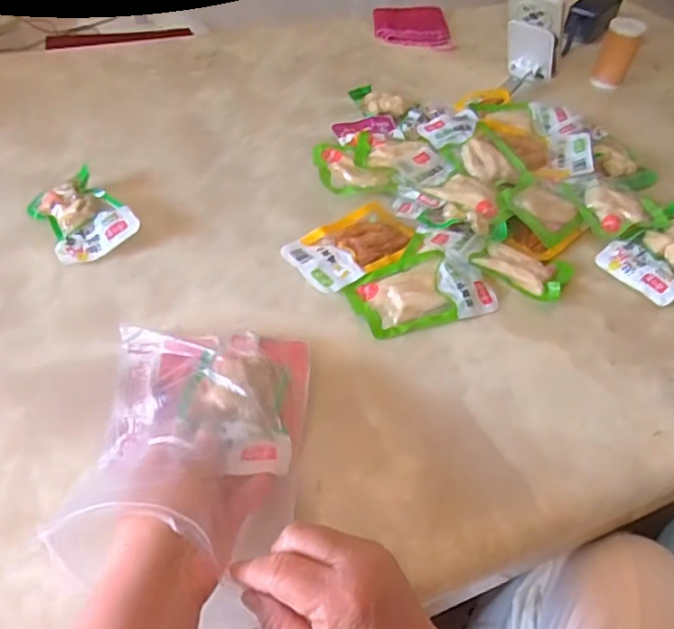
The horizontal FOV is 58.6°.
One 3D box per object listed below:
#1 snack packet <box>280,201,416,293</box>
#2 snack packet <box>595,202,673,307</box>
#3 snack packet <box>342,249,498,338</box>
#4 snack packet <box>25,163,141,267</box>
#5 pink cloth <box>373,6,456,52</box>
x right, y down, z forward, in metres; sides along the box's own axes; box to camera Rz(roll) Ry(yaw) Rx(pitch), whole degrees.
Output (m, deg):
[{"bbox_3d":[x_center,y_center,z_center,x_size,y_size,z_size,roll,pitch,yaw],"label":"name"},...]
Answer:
[{"bbox_3d":[0.018,-0.071,0.610,0.128,0.011,0.081,-27,55,-26],"label":"snack packet"},{"bbox_3d":[0.340,-0.063,0.619,0.121,0.023,0.080,-33,61,-13],"label":"snack packet"},{"bbox_3d":[0.079,-0.022,0.569,0.133,0.019,0.077,-15,51,-18],"label":"snack packet"},{"bbox_3d":[-0.255,-0.096,0.601,0.075,0.032,0.099,-29,56,-28],"label":"snack packet"},{"bbox_3d":[0.129,-0.494,1.025,0.131,0.020,0.167,4,47,-2],"label":"pink cloth"}]

